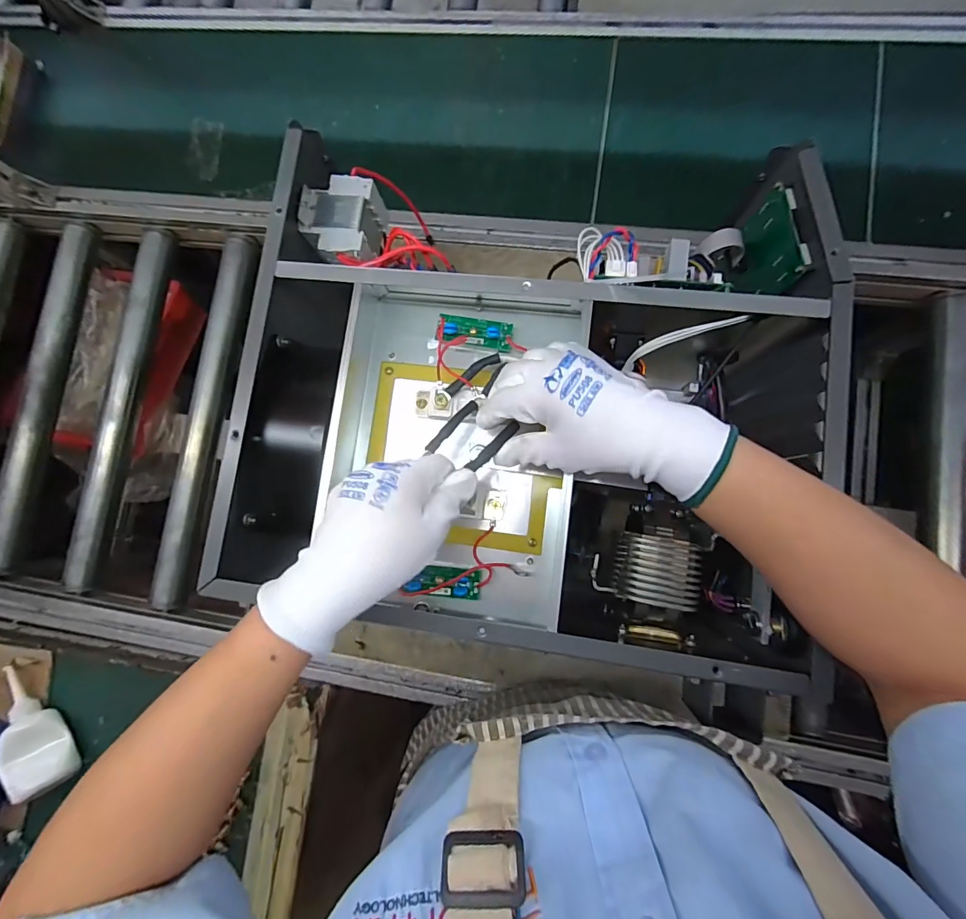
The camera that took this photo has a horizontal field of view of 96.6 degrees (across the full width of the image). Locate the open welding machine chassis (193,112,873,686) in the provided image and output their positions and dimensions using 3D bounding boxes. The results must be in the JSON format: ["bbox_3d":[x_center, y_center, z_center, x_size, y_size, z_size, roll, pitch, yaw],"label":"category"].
[{"bbox_3d":[0.038,-0.055,0.429,0.455,0.203,0.420,6,84,8],"label":"open welding machine chassis"}]

